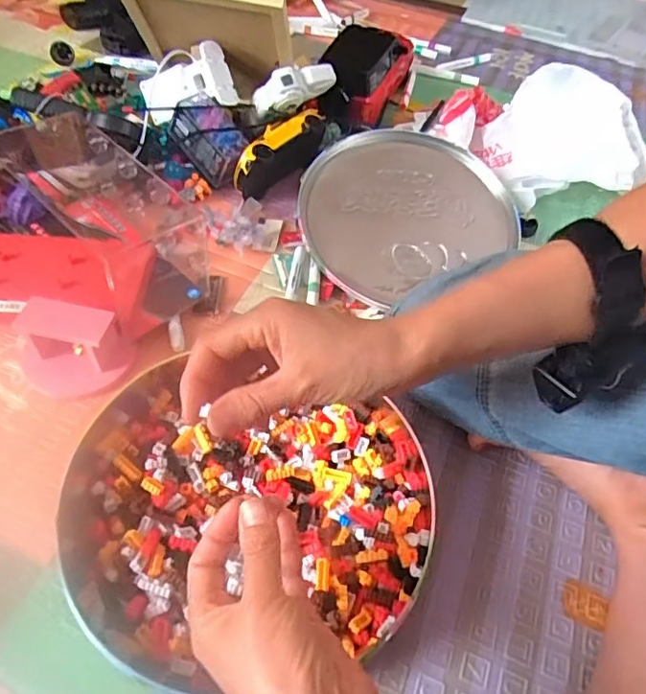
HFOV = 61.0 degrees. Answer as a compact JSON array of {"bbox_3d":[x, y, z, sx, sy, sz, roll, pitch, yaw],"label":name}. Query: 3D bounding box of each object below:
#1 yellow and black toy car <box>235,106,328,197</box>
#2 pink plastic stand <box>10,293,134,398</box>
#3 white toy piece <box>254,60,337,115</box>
[{"bbox_3d":[-0.047,-0.238,0.659,0.048,0.050,0.153,26,53,14],"label":"yellow and black toy car"},{"bbox_3d":[-0.214,0.002,0.466,0.092,0.052,0.062,7,51,0],"label":"pink plastic stand"},{"bbox_3d":[-0.033,-0.312,0.652,0.105,0.045,0.035,-23,56,-5],"label":"white toy piece"}]

